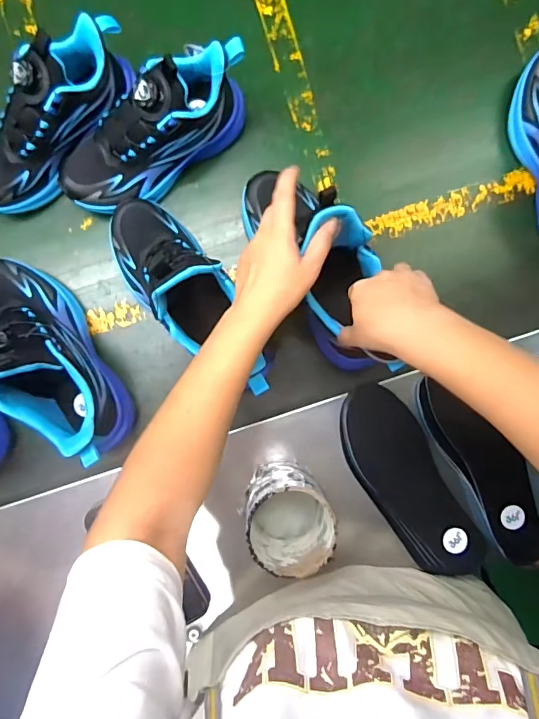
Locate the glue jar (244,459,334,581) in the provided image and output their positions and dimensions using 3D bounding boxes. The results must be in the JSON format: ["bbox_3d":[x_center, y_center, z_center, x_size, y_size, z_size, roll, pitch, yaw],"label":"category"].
[{"bbox_3d":[0.018,0.156,0.463,0.074,0.132,0.083,-7,90,-1],"label":"glue jar"}]

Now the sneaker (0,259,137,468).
[{"bbox_3d":[-0.241,-0.005,0.479,0.090,0.123,0.247,-31,90,-1],"label":"sneaker"}]

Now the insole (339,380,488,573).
[{"bbox_3d":[0.155,0.144,0.503,0.083,0.023,0.221,-28,90,-1],"label":"insole"}]

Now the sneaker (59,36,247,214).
[{"bbox_3d":[-0.127,-0.248,0.493,0.231,0.119,0.082,-37,90,-1],"label":"sneaker"}]

